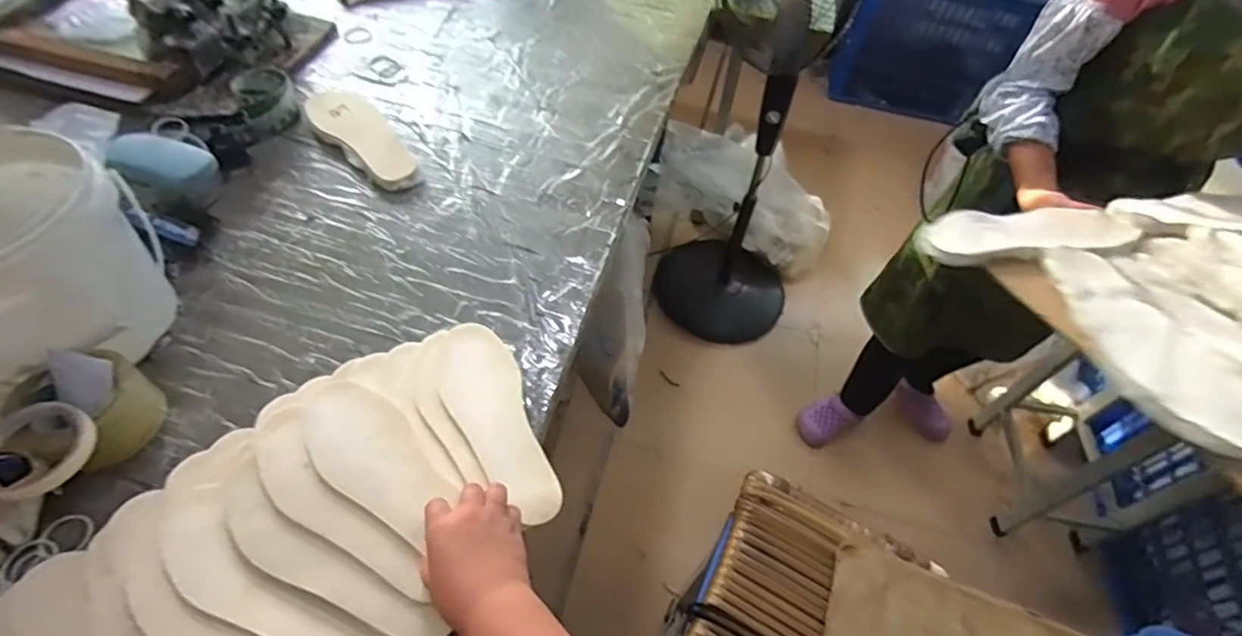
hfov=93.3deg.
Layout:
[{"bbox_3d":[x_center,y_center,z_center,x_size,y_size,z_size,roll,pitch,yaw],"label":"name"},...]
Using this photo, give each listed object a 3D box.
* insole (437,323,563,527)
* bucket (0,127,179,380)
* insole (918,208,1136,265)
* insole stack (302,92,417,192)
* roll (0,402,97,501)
[{"bbox_3d":[-0.137,0.103,0.639,0.084,0.020,0.262,-21,53,-17],"label":"insole"},{"bbox_3d":[-0.607,-0.053,0.615,0.216,0.219,0.202,3,53,-4],"label":"bucket"},{"bbox_3d":[0.474,-0.098,0.674,0.251,0.034,0.081,-4,54,-9],"label":"insole"},{"bbox_3d":[-0.410,-0.289,0.930,0.095,0.023,0.274,-38,65,-26],"label":"insole stack"},{"bbox_3d":[-0.531,0.121,0.534,0.078,0.034,0.086,23,57,12],"label":"roll"}]

